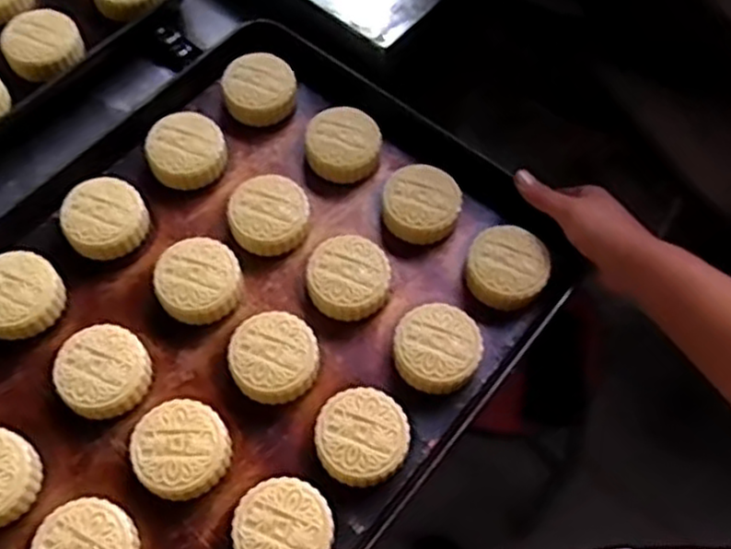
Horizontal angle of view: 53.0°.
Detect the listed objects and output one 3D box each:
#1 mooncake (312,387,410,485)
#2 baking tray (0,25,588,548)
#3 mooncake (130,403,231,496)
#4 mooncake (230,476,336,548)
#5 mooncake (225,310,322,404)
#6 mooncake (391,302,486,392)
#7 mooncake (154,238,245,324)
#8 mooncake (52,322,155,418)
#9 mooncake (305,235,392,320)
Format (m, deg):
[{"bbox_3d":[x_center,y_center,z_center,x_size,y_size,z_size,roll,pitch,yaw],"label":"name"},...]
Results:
[{"bbox_3d":[-0.002,0.117,0.525,0.065,0.028,0.062,-2,56,3],"label":"mooncake"},{"bbox_3d":[-0.143,0.065,0.556,0.396,0.039,0.585,37,67,16],"label":"baking tray"},{"bbox_3d":[-0.129,0.125,0.522,0.063,0.032,0.063,-31,59,-16],"label":"mooncake"},{"bbox_3d":[-0.054,0.173,0.493,0.064,0.028,0.064,-2,56,3],"label":"mooncake"},{"bbox_3d":[-0.069,0.063,0.556,0.064,0.031,0.064,-2,56,3],"label":"mooncake"},{"bbox_3d":[0.055,0.056,0.560,0.065,0.027,0.062,-2,56,3],"label":"mooncake"},{"bbox_3d":[-0.132,0.005,0.585,0.065,0.032,0.064,-2,56,3],"label":"mooncake"},{"bbox_3d":[-0.196,0.072,0.549,0.063,0.029,0.064,-35,61,-18],"label":"mooncake"},{"bbox_3d":[-0.013,0.003,0.588,0.066,0.031,0.062,-2,56,3],"label":"mooncake"}]

